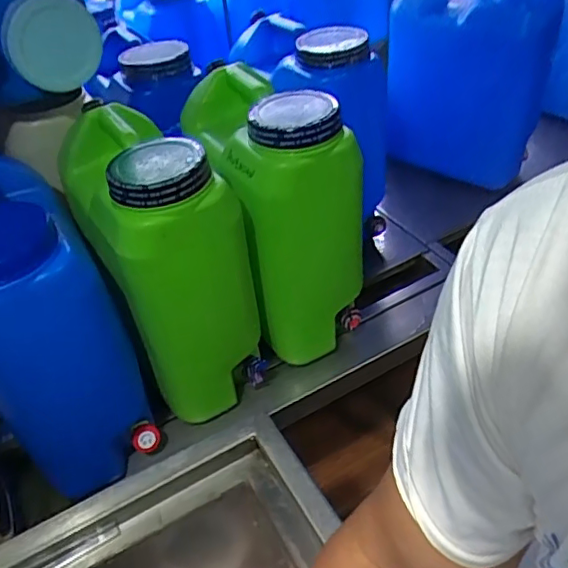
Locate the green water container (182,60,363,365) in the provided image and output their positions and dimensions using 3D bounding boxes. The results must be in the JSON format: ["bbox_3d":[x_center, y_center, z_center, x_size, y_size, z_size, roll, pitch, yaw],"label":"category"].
[{"bbox_3d":[-0.015,-0.123,0.929,0.183,0.394,0.288,-20,43,-15],"label":"green water container"}]

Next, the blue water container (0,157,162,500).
[{"bbox_3d":[-0.334,0.051,0.800,0.169,0.409,0.282,-26,45,-20],"label":"blue water container"}]

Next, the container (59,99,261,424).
[{"bbox_3d":[-0.178,-0.039,0.856,0.173,0.395,0.280,-26,45,-20],"label":"container"}]

